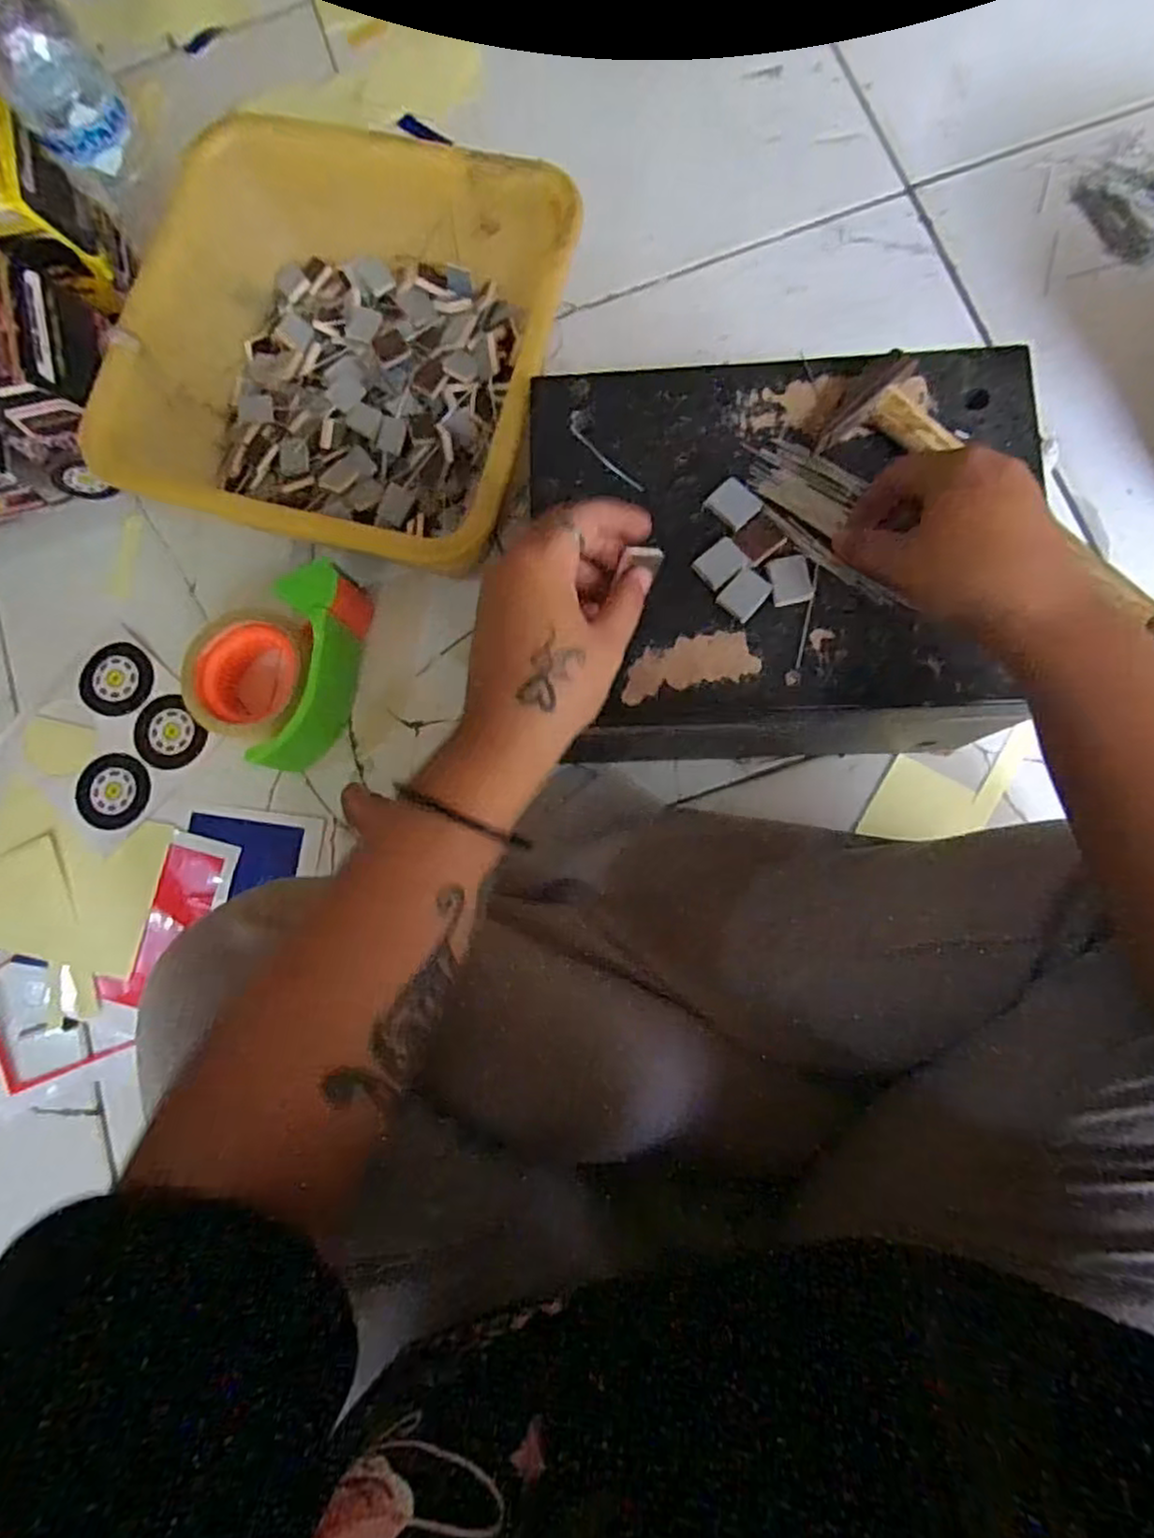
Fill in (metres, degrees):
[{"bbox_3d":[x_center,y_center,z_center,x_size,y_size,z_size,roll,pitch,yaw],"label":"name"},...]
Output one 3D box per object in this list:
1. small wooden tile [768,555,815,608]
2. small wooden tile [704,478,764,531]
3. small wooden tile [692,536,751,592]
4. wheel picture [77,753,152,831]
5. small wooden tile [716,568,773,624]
[{"bbox_3d":[0.114,-0.101,0.374,0.021,0.004,0.026,-11,81,3],"label":"small wooden tile"},{"bbox_3d":[0.085,-0.144,0.378,0.023,0.004,0.025,-44,81,-3],"label":"small wooden tile"},{"bbox_3d":[0.077,-0.111,0.377,0.026,0.004,0.020,-41,81,-2],"label":"small wooden tile"},{"bbox_3d":[-0.352,0.017,0.533,0.053,0.006,0.056,1,82,5],"label":"wheel picture"},{"bbox_3d":[0.090,-0.094,0.375,0.020,0.004,0.025,41,87,9],"label":"small wooden tile"}]

